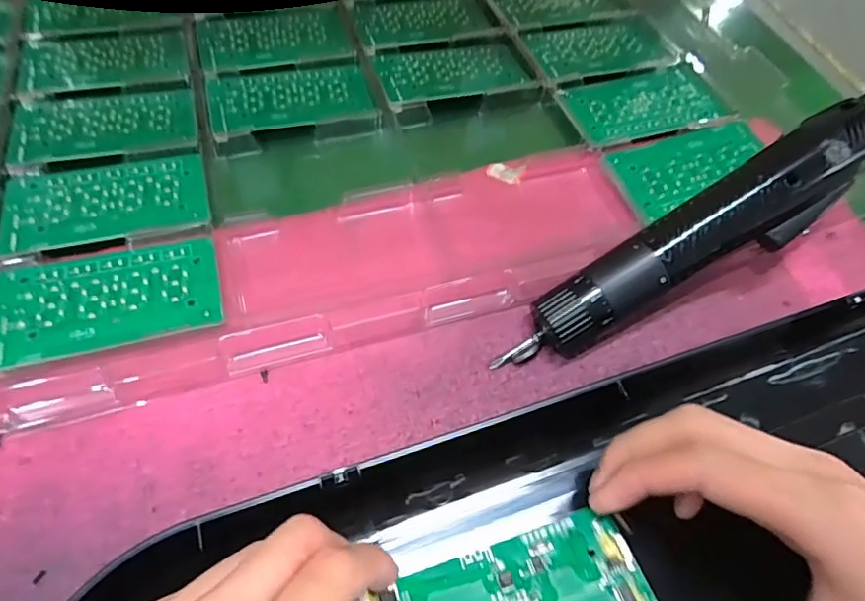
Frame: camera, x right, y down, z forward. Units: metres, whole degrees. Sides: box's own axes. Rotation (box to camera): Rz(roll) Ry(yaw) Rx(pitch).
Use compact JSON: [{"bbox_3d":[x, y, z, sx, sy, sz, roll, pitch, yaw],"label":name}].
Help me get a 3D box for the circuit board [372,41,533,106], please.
[{"bbox_3d":[0.015,-0.168,0.410,0.106,0.004,0.063,-13,55,-13],"label":"circuit board"}]

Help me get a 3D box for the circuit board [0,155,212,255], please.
[{"bbox_3d":[-0.184,-0.057,0.317,0.105,0.004,0.059,-12,60,-12],"label":"circuit board"}]

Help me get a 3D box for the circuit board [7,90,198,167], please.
[{"bbox_3d":[-0.209,-0.113,0.359,0.106,0.005,0.061,-12,60,-12],"label":"circuit board"}]

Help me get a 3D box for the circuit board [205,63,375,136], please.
[{"bbox_3d":[-0.098,-0.141,0.385,0.106,0.004,0.060,-14,60,-13],"label":"circuit board"}]

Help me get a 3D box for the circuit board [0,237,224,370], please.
[{"bbox_3d":[-0.164,-0.001,0.283,0.105,0.005,0.057,-14,60,-13],"label":"circuit board"}]

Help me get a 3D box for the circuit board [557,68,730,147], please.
[{"bbox_3d":[0.148,-0.139,0.398,0.107,0.004,0.063,-15,58,-12],"label":"circuit board"}]

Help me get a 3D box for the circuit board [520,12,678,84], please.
[{"bbox_3d":[0.130,-0.201,0.439,0.114,0.004,0.067,-18,61,-15],"label":"circuit board"}]

